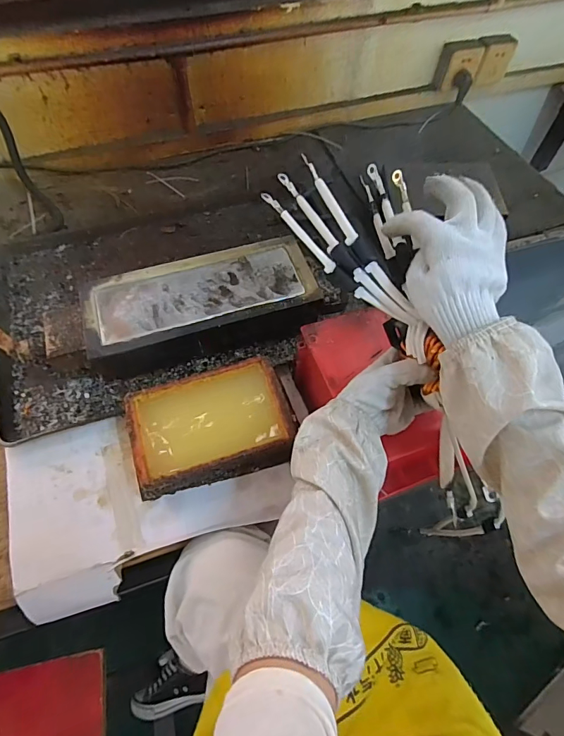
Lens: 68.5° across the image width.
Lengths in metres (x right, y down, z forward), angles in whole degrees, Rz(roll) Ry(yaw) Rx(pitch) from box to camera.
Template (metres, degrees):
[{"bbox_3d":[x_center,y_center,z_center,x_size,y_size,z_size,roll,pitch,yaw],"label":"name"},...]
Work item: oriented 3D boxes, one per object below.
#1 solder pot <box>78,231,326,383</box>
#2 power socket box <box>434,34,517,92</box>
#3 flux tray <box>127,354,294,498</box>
[{"bbox_3d":[-0.123,-0.093,0.645,0.330,0.086,0.140,-16,62,-10],"label":"solder pot"},{"bbox_3d":[0.445,-0.708,0.963,0.166,0.086,0.039,-13,61,-9],"label":"power socket box"},{"bbox_3d":[-0.093,0.080,0.558,0.201,0.070,0.137,-14,61,-9],"label":"flux tray"}]

